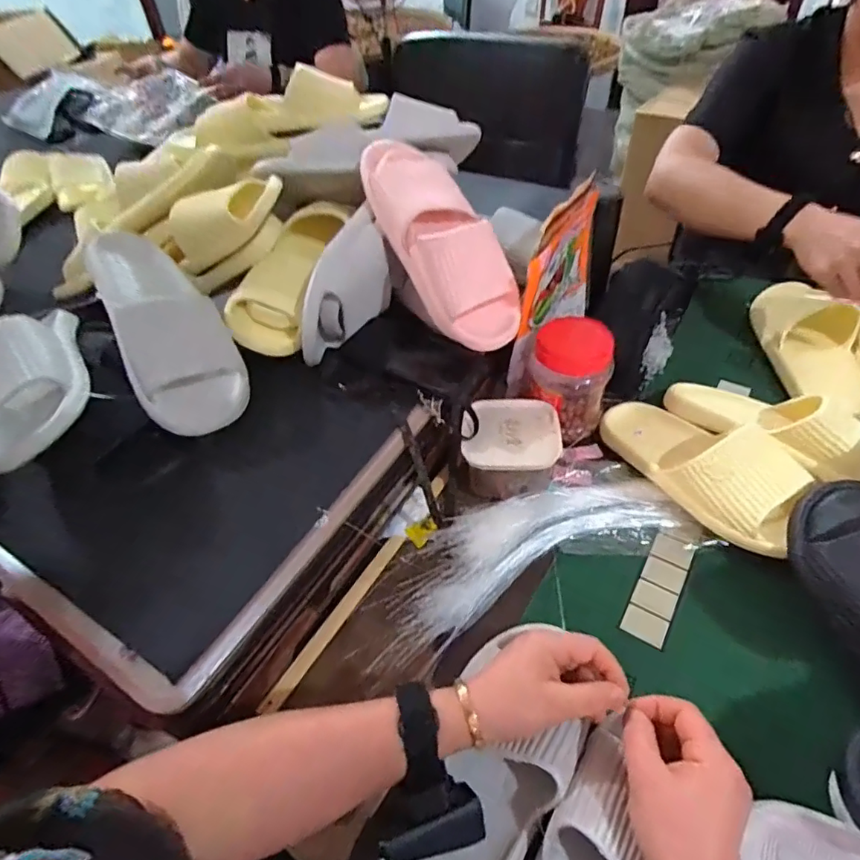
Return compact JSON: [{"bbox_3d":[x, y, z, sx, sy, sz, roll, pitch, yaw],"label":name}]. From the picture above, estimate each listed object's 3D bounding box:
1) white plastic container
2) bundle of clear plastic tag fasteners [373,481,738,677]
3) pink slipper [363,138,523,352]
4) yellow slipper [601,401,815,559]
[{"bbox_3d":[0.095,0.021,0.612,0.109,0.058,0.107,0,48,5],"label":"white plastic container"},{"bbox_3d":[0.102,0.130,0.546,0.350,0.027,0.120,-18,49,-11],"label":"bundle of clear plastic tag fasteners"},{"bbox_3d":[0.014,-0.221,0.584,0.101,0.069,0.285,-25,77,-17],"label":"pink slipper"},{"bbox_3d":[0.299,0.026,0.575,0.105,0.075,0.238,-23,36,-16],"label":"yellow slipper"}]

